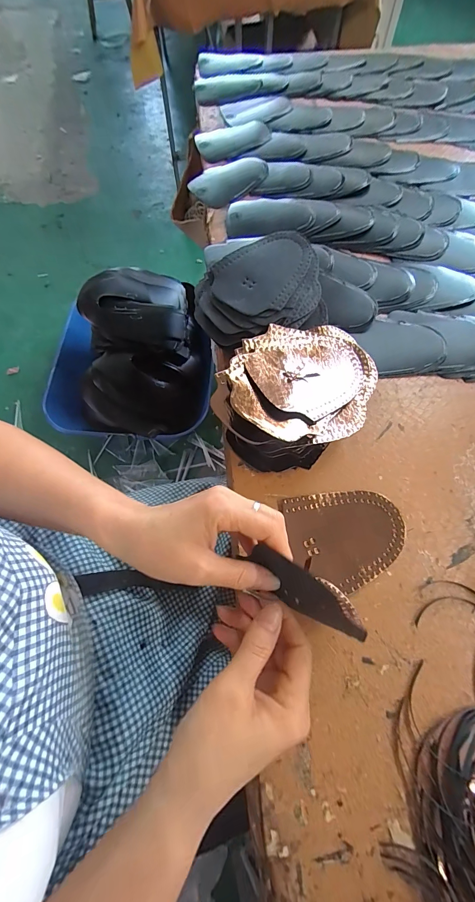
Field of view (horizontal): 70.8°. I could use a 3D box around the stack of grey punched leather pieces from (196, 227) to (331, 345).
[{"bbox_3d":[0.028,-0.196,0.420,0.162,0.054,0.121,-22,70,-8],"label":"stack of grey punched leather pieces"}]

